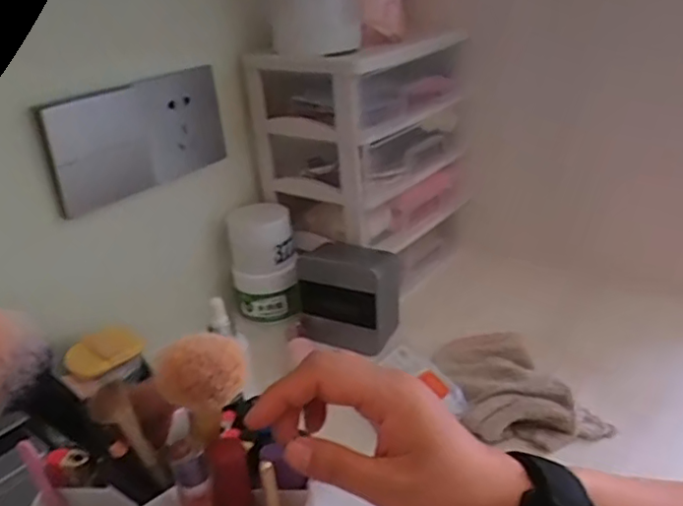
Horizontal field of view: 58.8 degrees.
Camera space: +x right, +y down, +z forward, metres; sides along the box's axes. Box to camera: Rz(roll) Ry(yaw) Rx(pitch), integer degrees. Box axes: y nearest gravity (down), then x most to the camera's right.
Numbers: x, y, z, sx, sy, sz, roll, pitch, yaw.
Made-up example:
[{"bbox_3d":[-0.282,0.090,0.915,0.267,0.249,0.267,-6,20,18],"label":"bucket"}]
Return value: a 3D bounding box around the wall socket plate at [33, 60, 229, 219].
[{"bbox_3d":[-0.164,-0.097,0.501,0.016,0.085,0.164,13,32,33],"label":"wall socket plate"}]

